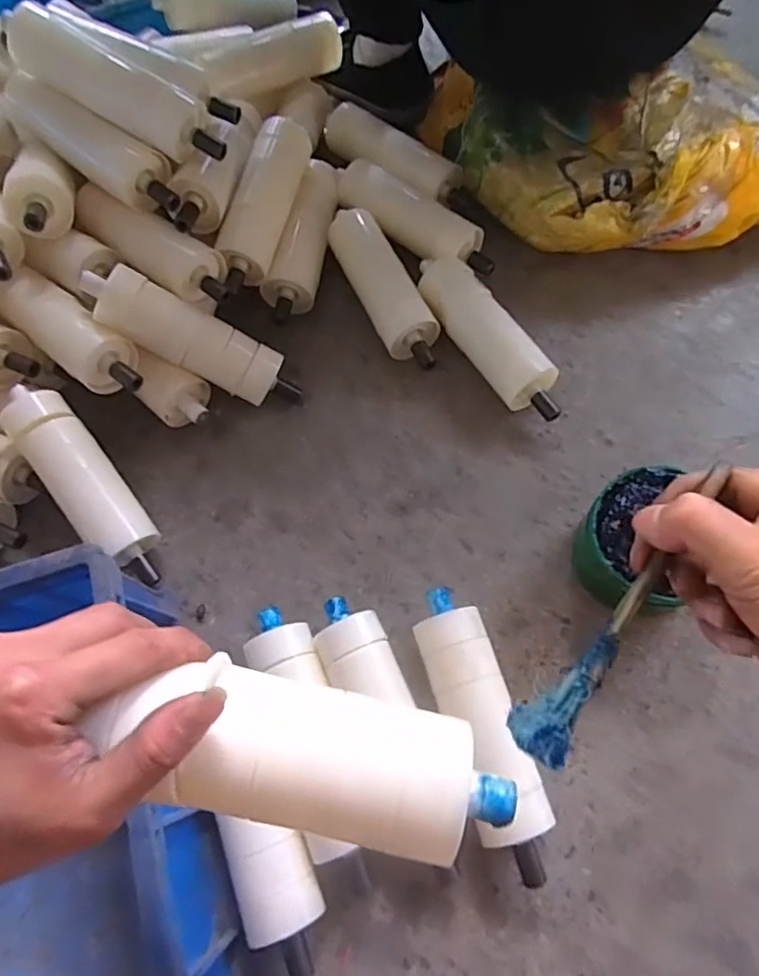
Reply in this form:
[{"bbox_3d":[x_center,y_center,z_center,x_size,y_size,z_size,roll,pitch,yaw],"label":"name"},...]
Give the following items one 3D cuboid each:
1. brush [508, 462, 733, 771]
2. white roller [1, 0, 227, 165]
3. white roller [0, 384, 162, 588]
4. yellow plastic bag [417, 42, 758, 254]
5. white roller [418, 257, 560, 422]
[{"bbox_3d":[0.108,0.053,0.261,0.027,0.010,0.150,35,83,14],"label":"brush"},{"bbox_3d":[-0.251,-0.383,0.573,0.214,0.051,0.054,25,70,-15],"label":"white roller"},{"bbox_3d":[-0.279,-0.002,0.567,0.059,0.048,0.225,-37,86,-12],"label":"white roller"},{"bbox_3d":[0.286,-0.386,0.678,0.420,0.100,0.250,-3,69,1],"label":"yellow plastic bag"},{"bbox_3d":[0.113,-0.161,0.633,0.060,0.049,0.221,-30,71,-9],"label":"white roller"}]

